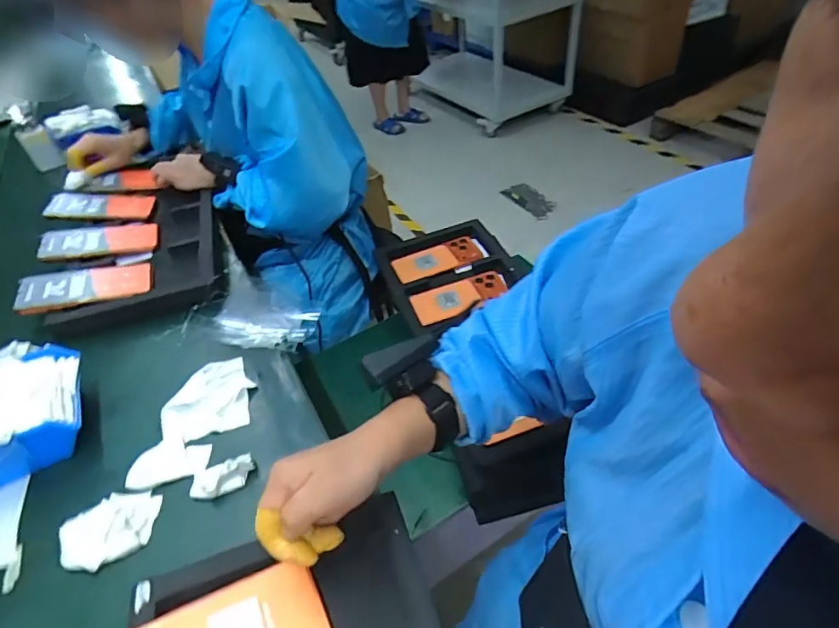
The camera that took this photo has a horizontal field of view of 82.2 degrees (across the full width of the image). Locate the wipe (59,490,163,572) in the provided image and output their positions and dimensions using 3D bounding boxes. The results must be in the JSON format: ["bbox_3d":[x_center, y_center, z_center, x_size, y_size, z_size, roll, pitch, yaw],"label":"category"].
[{"bbox_3d":[-0.290,0.192,0.441,0.083,0.019,0.066,-8,44,0],"label":"wipe"}]

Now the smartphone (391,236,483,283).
[{"bbox_3d":[0.032,-0.103,0.895,0.165,0.009,0.080,-20,45,-11],"label":"smartphone"}]

